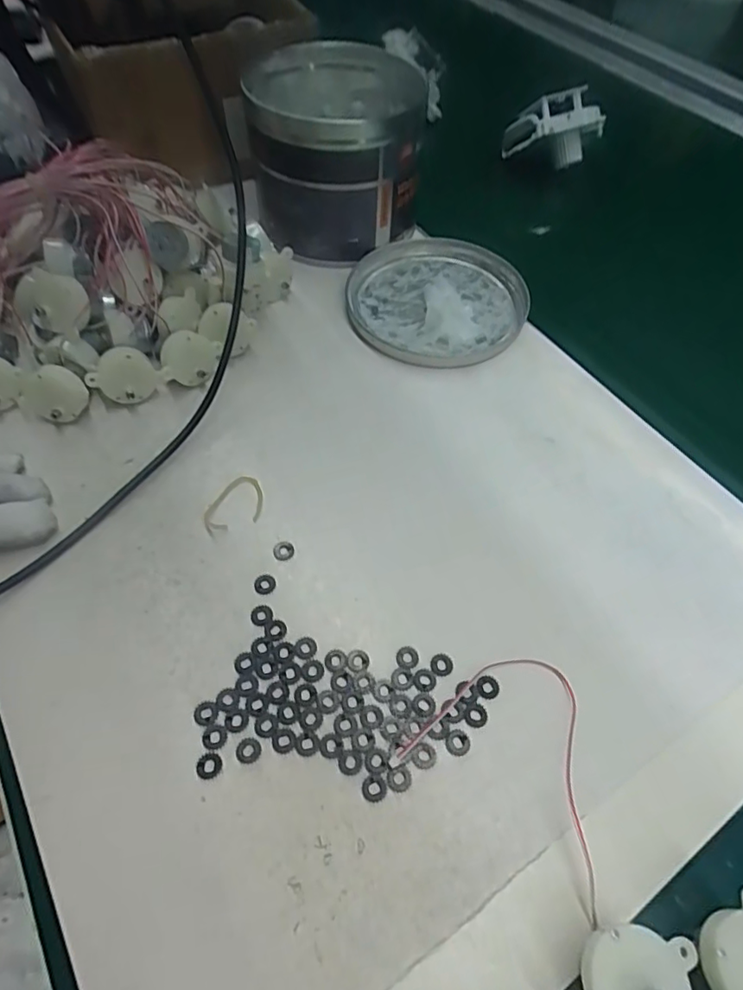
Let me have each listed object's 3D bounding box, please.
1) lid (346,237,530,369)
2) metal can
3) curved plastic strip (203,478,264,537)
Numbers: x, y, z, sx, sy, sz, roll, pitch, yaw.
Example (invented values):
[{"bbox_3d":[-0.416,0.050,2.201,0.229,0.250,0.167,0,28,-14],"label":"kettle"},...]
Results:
[{"bbox_3d":[0.049,-0.148,0.409,0.138,0.015,0.129,2,56,-3],"label":"lid"},{"bbox_3d":[-0.027,-0.268,0.436,0.130,0.105,0.138,2,56,-3],"label":"metal can"},{"bbox_3d":[-0.077,0.004,0.302,0.034,0.004,0.031,-18,59,-15],"label":"curved plastic strip"}]

